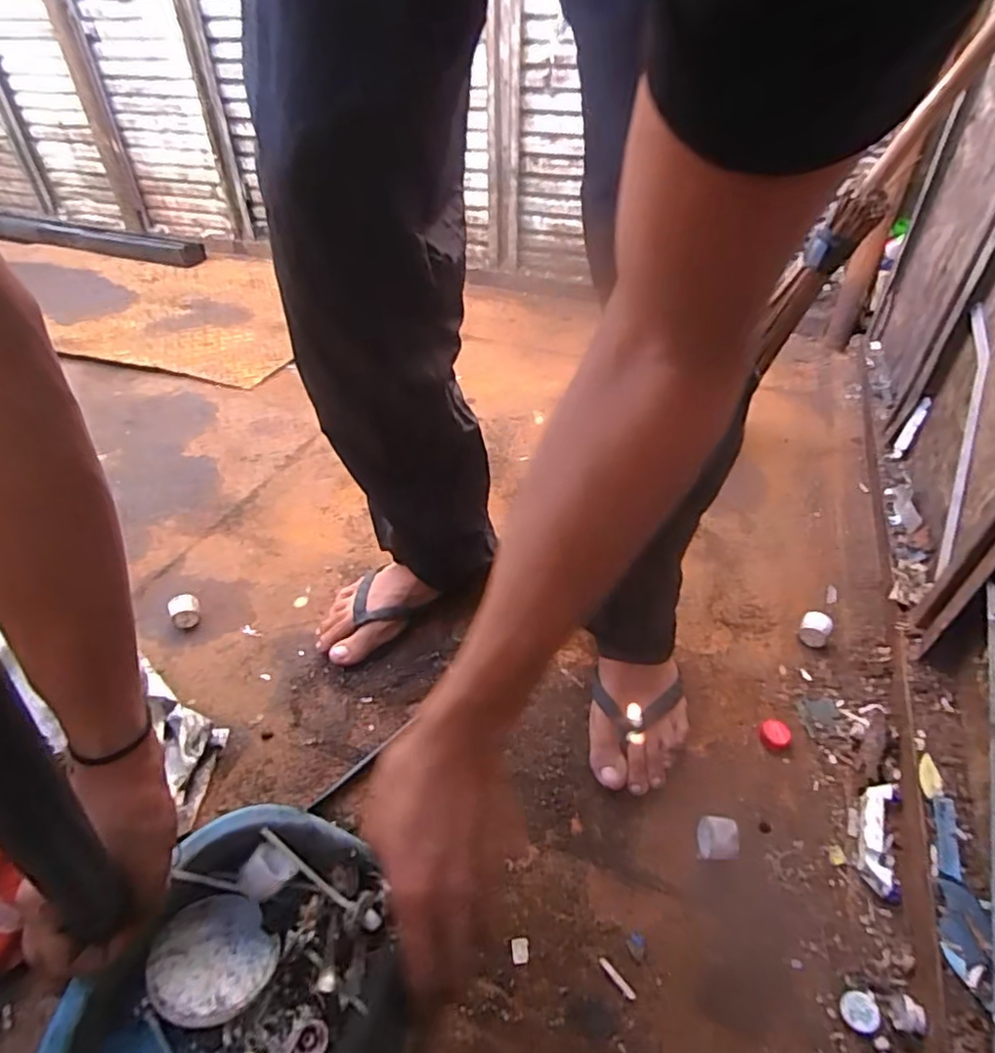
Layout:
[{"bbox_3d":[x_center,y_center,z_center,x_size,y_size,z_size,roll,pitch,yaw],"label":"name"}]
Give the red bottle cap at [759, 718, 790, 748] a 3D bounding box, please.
[{"bbox_3d":[0.283,0.212,0.632,0.028,0.009,0.026,-1,41,1],"label":"red bottle cap"}]

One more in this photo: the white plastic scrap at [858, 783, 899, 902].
[{"bbox_3d":[0.333,0.270,0.540,0.030,0.027,0.100,17,45,20],"label":"white plastic scrap"}]

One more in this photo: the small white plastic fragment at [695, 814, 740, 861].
[{"bbox_3d":[0.190,0.273,0.536,0.029,0.035,0.030,1,42,3],"label":"small white plastic fragment"}]

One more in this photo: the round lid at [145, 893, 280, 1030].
[{"bbox_3d":[-0.202,0.303,0.437,0.078,0.008,0.081,16,21,-6],"label":"round lid"}]

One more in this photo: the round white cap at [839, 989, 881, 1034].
[{"bbox_3d":[0.262,0.352,0.448,0.024,0.015,0.025,-1,41,1],"label":"round white cap"}]

